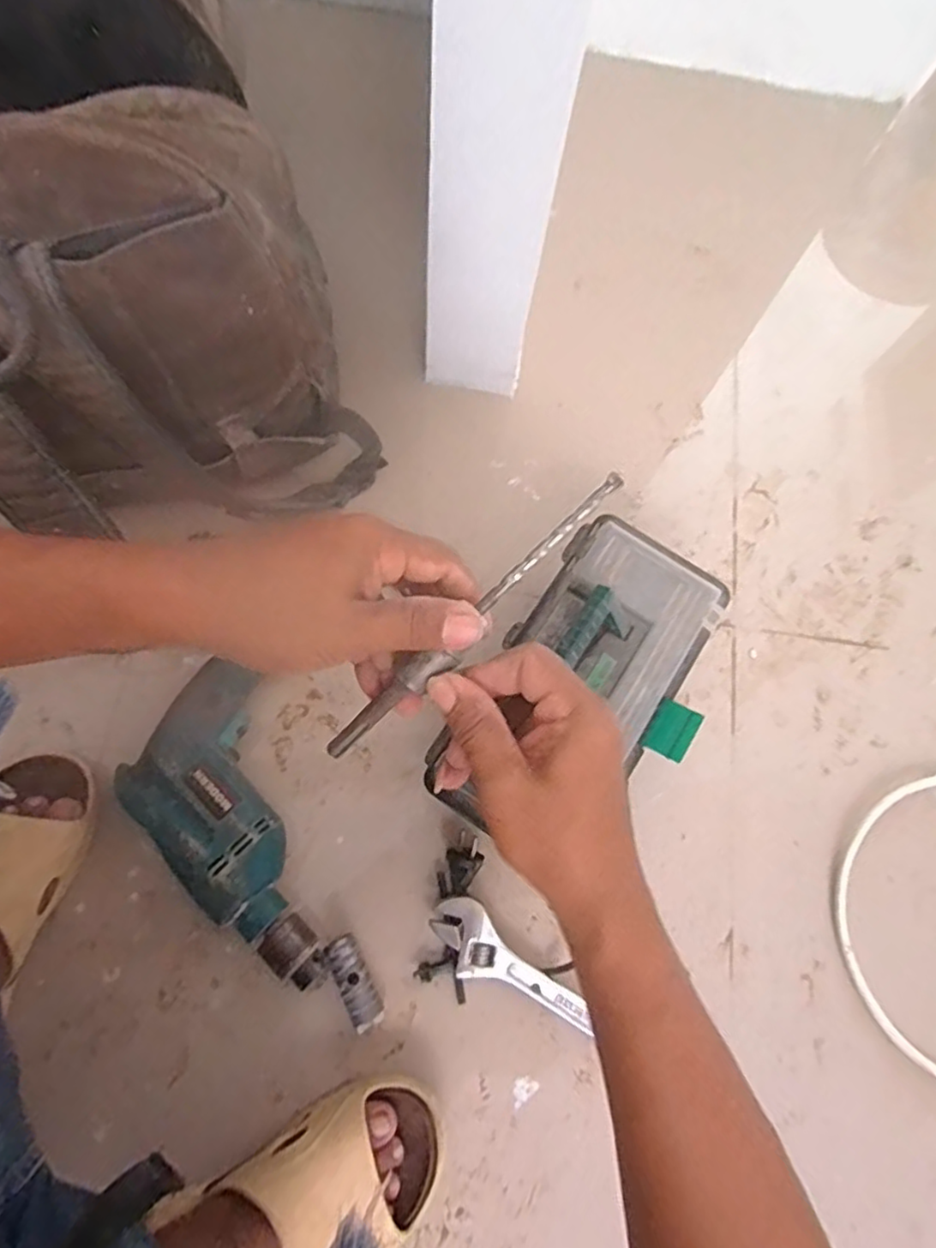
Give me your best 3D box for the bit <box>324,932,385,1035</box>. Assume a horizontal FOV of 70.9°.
[{"bbox_3d":[-0.094,0.302,0.557,0.027,0.026,0.072,-27,75,-11],"label":"bit"}]

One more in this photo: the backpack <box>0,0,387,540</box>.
[{"bbox_3d":[-0.286,-0.273,0.498,0.337,0.377,0.343,-22,76,-10],"label":"backpack"}]

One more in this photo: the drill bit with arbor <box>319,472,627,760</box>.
[{"bbox_3d":[-0.001,0.003,0.312,0.194,0.013,0.016,-44,78,14],"label":"drill bit with arbor"}]

